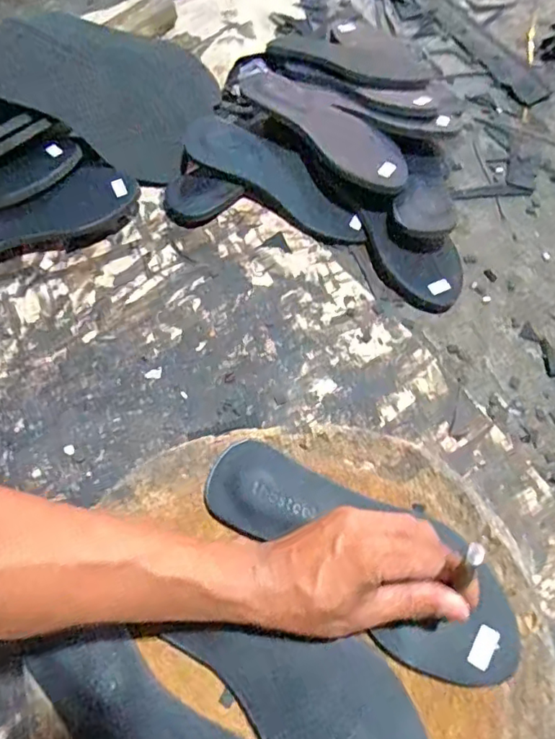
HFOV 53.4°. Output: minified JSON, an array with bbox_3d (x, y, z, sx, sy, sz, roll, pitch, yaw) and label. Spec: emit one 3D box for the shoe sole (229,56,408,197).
[{"bbox_3d":[0.048,-0.282,0.634,0.242,0.024,0.071,41,91,13],"label":"shoe sole"}]

